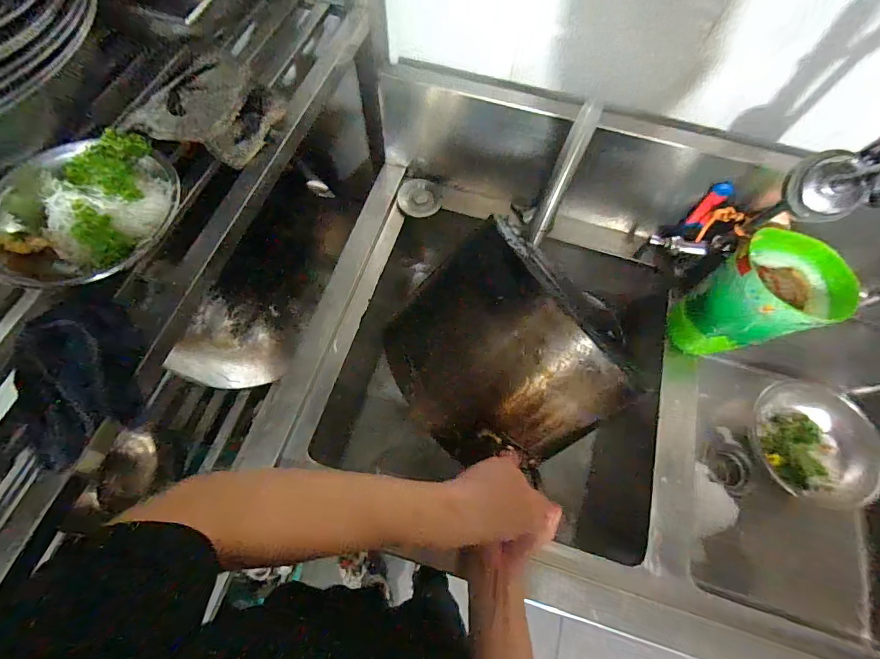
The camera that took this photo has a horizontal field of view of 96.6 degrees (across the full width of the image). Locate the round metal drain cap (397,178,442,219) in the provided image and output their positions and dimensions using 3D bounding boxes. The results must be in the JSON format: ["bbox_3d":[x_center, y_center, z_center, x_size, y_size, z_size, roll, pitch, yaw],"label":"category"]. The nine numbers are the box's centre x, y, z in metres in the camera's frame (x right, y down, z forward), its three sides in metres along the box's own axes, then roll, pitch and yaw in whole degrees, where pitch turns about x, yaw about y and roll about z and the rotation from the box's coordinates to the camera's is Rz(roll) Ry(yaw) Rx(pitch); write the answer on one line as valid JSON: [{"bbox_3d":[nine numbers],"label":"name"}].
[{"bbox_3d":[-0.038,-0.252,0.757,0.081,0.020,0.074,16,89,-11],"label":"round metal drain cap"}]

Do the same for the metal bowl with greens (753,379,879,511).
[{"bbox_3d":[0.793,0.239,0.832,0.214,0.103,0.230,1,67,-3],"label":"metal bowl with greens"}]

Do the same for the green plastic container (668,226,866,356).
[{"bbox_3d":[0.477,-0.044,0.599,0.187,0.141,0.150,-22,70,-12],"label":"green plastic container"}]

